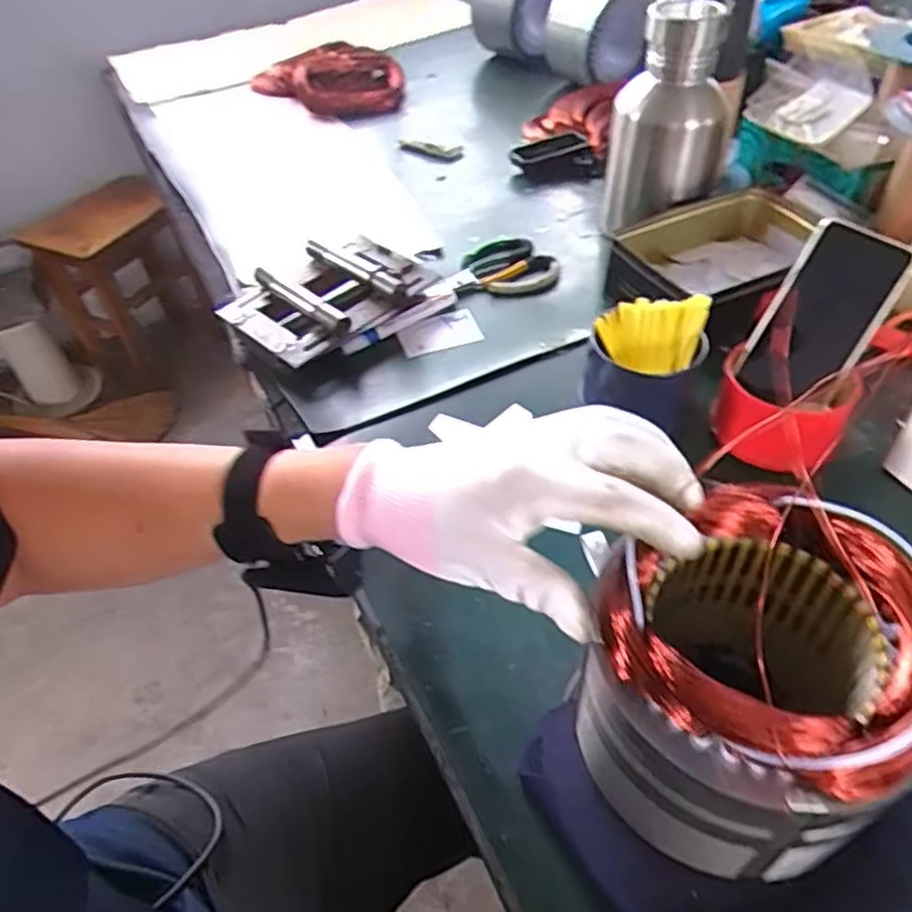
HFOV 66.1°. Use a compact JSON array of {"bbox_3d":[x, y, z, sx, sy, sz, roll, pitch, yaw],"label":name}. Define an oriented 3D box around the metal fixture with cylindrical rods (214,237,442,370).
[{"bbox_3d":[-0.135,-0.173,0.755,0.155,0.054,0.200,30,56,29],"label":"metal fixture with cylindrical rods"}]

